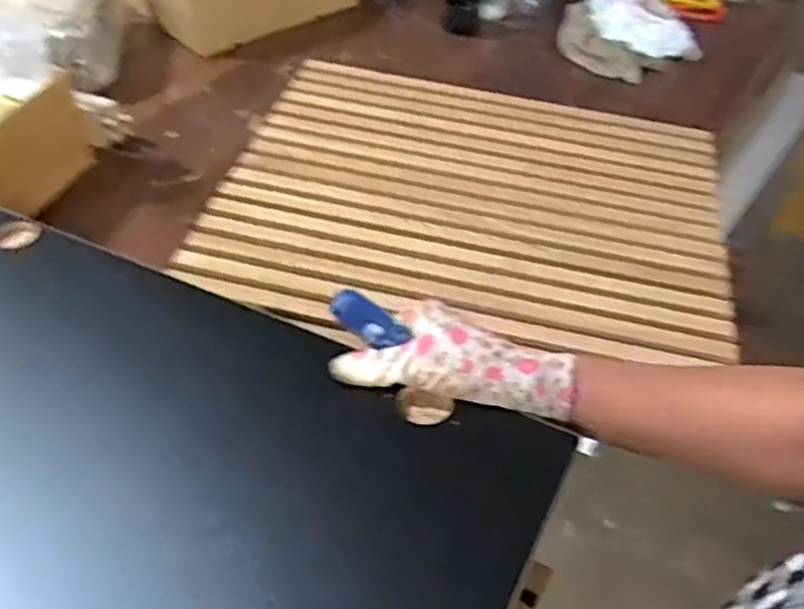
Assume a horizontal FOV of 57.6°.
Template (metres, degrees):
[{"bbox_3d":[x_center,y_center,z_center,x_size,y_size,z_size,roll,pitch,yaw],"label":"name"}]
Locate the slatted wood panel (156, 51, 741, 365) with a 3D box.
[{"bbox_3d":[0.081,-0.127,0.846,0.556,0.021,0.452,11,50,7],"label":"slatted wood panel"}]

